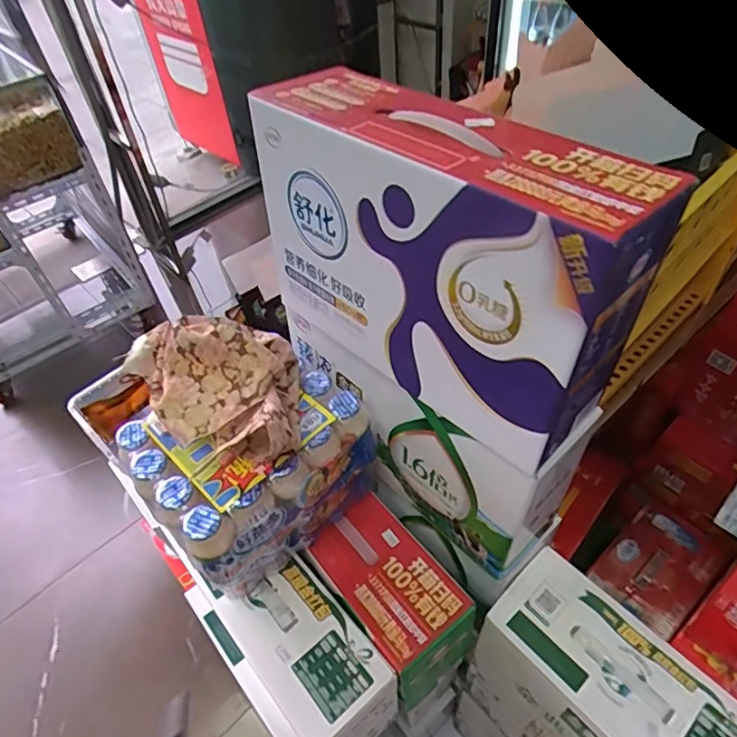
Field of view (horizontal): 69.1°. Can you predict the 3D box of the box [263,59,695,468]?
[{"bbox_3d":[0.053,-0.095,0.453,0.112,0.213,0.319,-38,55,-26],"label":"box"}]

